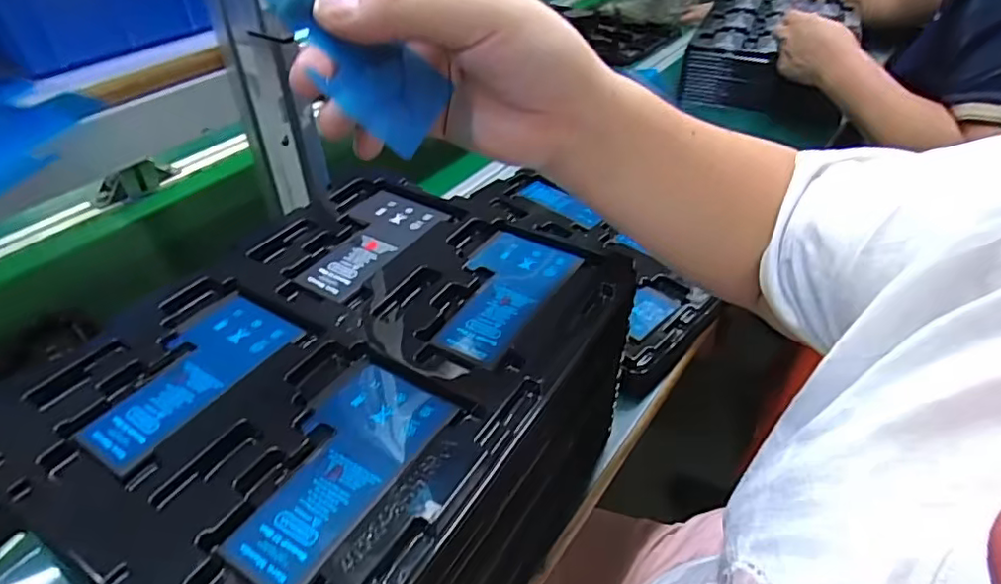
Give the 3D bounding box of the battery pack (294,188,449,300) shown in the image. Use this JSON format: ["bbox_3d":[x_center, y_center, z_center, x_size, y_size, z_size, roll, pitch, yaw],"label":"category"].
[{"bbox_3d":[-0.082,-0.033,0.373,0.053,0.009,0.099,23,46,27],"label":"battery pack"}]

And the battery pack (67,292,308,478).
[{"bbox_3d":[-0.153,0.037,0.293,0.060,0.004,0.102,23,46,27],"label":"battery pack"}]

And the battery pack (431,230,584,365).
[{"bbox_3d":[-0.002,-0.001,0.334,0.057,0.004,0.100,21,45,25],"label":"battery pack"}]

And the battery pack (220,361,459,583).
[{"bbox_3d":[-0.070,0.071,0.251,0.054,0.004,0.101,20,45,24],"label":"battery pack"}]

